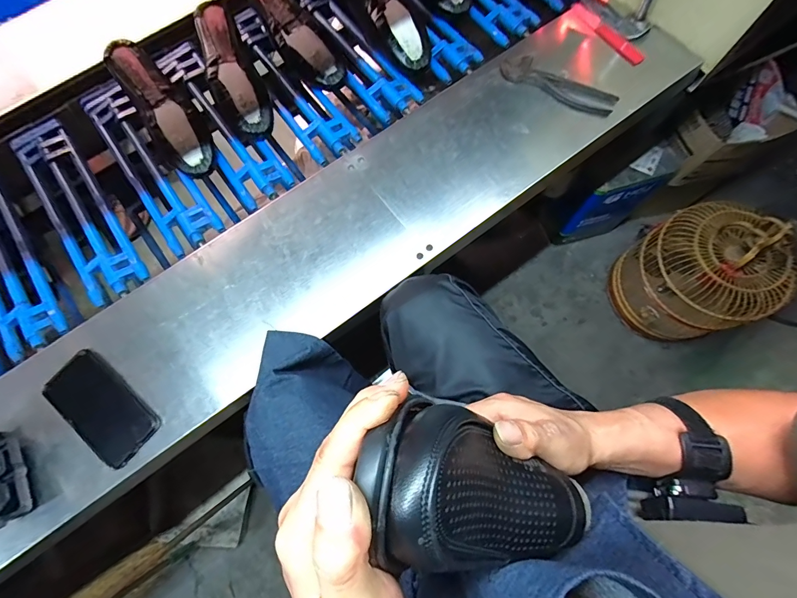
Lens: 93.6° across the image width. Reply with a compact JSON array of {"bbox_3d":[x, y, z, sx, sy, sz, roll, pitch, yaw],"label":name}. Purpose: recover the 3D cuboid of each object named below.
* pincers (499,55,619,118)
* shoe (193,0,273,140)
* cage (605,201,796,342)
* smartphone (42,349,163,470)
[{"bbox_3d":[0.265,-0.356,0.627,0.195,0.026,0.051,25,77,9],"label":"pincers"},{"bbox_3d":[-0.291,-0.394,0.666,0.081,0.085,0.240,-25,75,-5],"label":"shoe"},{"bbox_3d":[0.860,-0.072,1.085,0.293,0.413,0.332,-17,75,-3],"label":"cage"},{"bbox_3d":[-0.404,0.147,0.509,0.162,0.008,0.082,38,79,11],"label":"smartphone"}]

